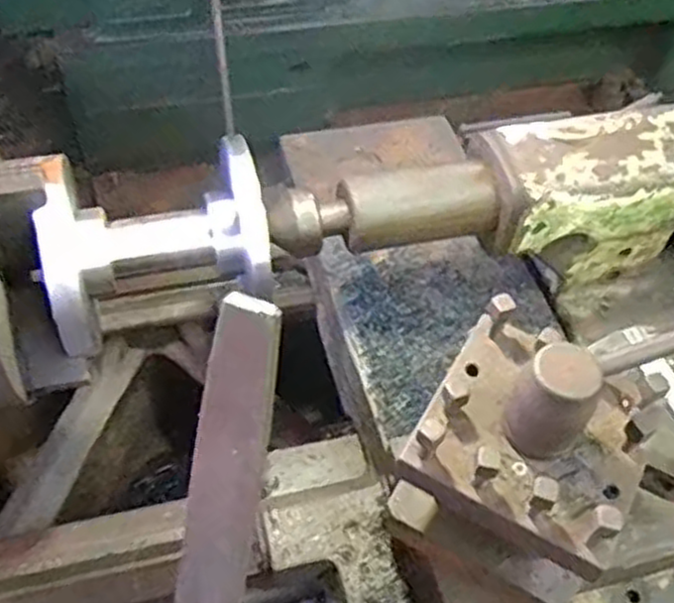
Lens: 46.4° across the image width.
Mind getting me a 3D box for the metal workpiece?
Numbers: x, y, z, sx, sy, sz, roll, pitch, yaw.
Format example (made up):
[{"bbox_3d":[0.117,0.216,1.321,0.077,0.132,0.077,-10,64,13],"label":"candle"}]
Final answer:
[{"bbox_3d":[-0.142,-0.040,0.637,0.186,0.107,0.108,-18,55,-17],"label":"metal workpiece"}]

